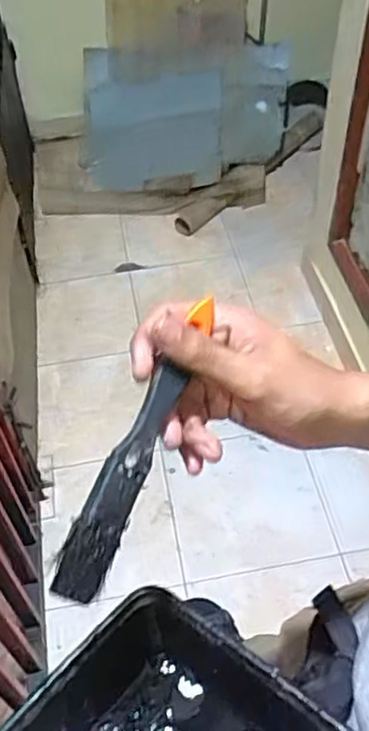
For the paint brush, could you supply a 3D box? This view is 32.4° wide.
[{"bbox_3d":[-0.024,0.041,0.347,0.023,0.014,0.175,22,76,14],"label":"paint brush"}]

